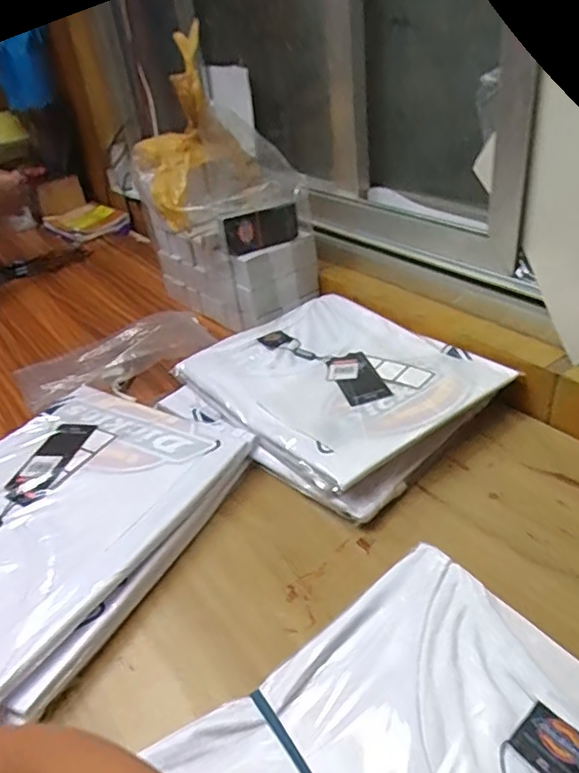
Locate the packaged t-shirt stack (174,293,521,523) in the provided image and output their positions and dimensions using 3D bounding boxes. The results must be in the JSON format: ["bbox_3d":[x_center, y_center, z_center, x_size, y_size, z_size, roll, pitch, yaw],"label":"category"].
[{"bbox_3d":[0.059,-0.003,0.700,0.269,0.049,0.330,-25,38,-25],"label":"packaged t-shirt stack"}]

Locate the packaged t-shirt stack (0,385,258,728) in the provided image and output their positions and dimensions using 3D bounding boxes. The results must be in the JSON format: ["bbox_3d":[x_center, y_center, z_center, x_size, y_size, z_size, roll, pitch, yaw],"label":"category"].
[{"bbox_3d":[-0.213,0.112,0.587,0.274,0.046,0.382,15,40,29],"label":"packaged t-shirt stack"}]

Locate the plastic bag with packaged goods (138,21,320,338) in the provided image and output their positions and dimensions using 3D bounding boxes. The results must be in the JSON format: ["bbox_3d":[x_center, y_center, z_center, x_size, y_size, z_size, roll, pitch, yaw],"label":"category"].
[{"bbox_3d":[-0.111,-0.265,0.862,0.171,0.332,0.271,-26,39,-26],"label":"plastic bag with packaged goods"}]

